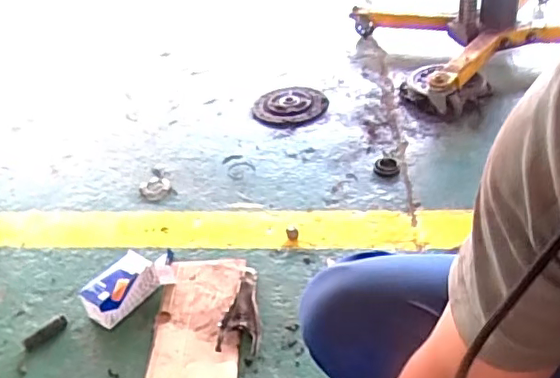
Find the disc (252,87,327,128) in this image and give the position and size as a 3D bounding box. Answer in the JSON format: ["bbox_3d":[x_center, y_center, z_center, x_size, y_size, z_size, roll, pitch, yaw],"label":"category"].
[{"bbox_3d":[0.026,-0.226,1.543,0.191,0.027,0.218,2,37,11],"label":"disc"}]

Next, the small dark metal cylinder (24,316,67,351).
[{"bbox_3d":[-0.396,0.244,0.970,0.024,0.019,0.081,22,44,31],"label":"small dark metal cylinder"}]

